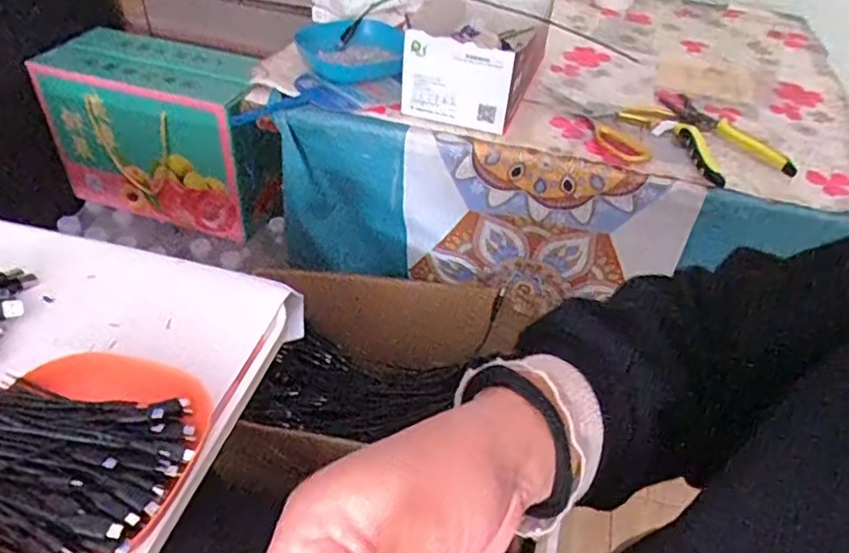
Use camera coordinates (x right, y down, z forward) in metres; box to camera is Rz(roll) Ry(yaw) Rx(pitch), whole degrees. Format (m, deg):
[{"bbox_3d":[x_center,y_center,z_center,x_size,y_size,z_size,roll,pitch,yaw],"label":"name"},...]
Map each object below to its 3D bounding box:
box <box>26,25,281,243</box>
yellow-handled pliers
[{"bbox_3d":[-0.395,-0.223,0.997,0.332,0.231,0.158,17,44,12],"label":"box"},{"bbox_3d":[0.331,-0.159,0.707,0.113,0.017,0.185,-1,43,-7],"label":"yellow-handled pliers"}]

